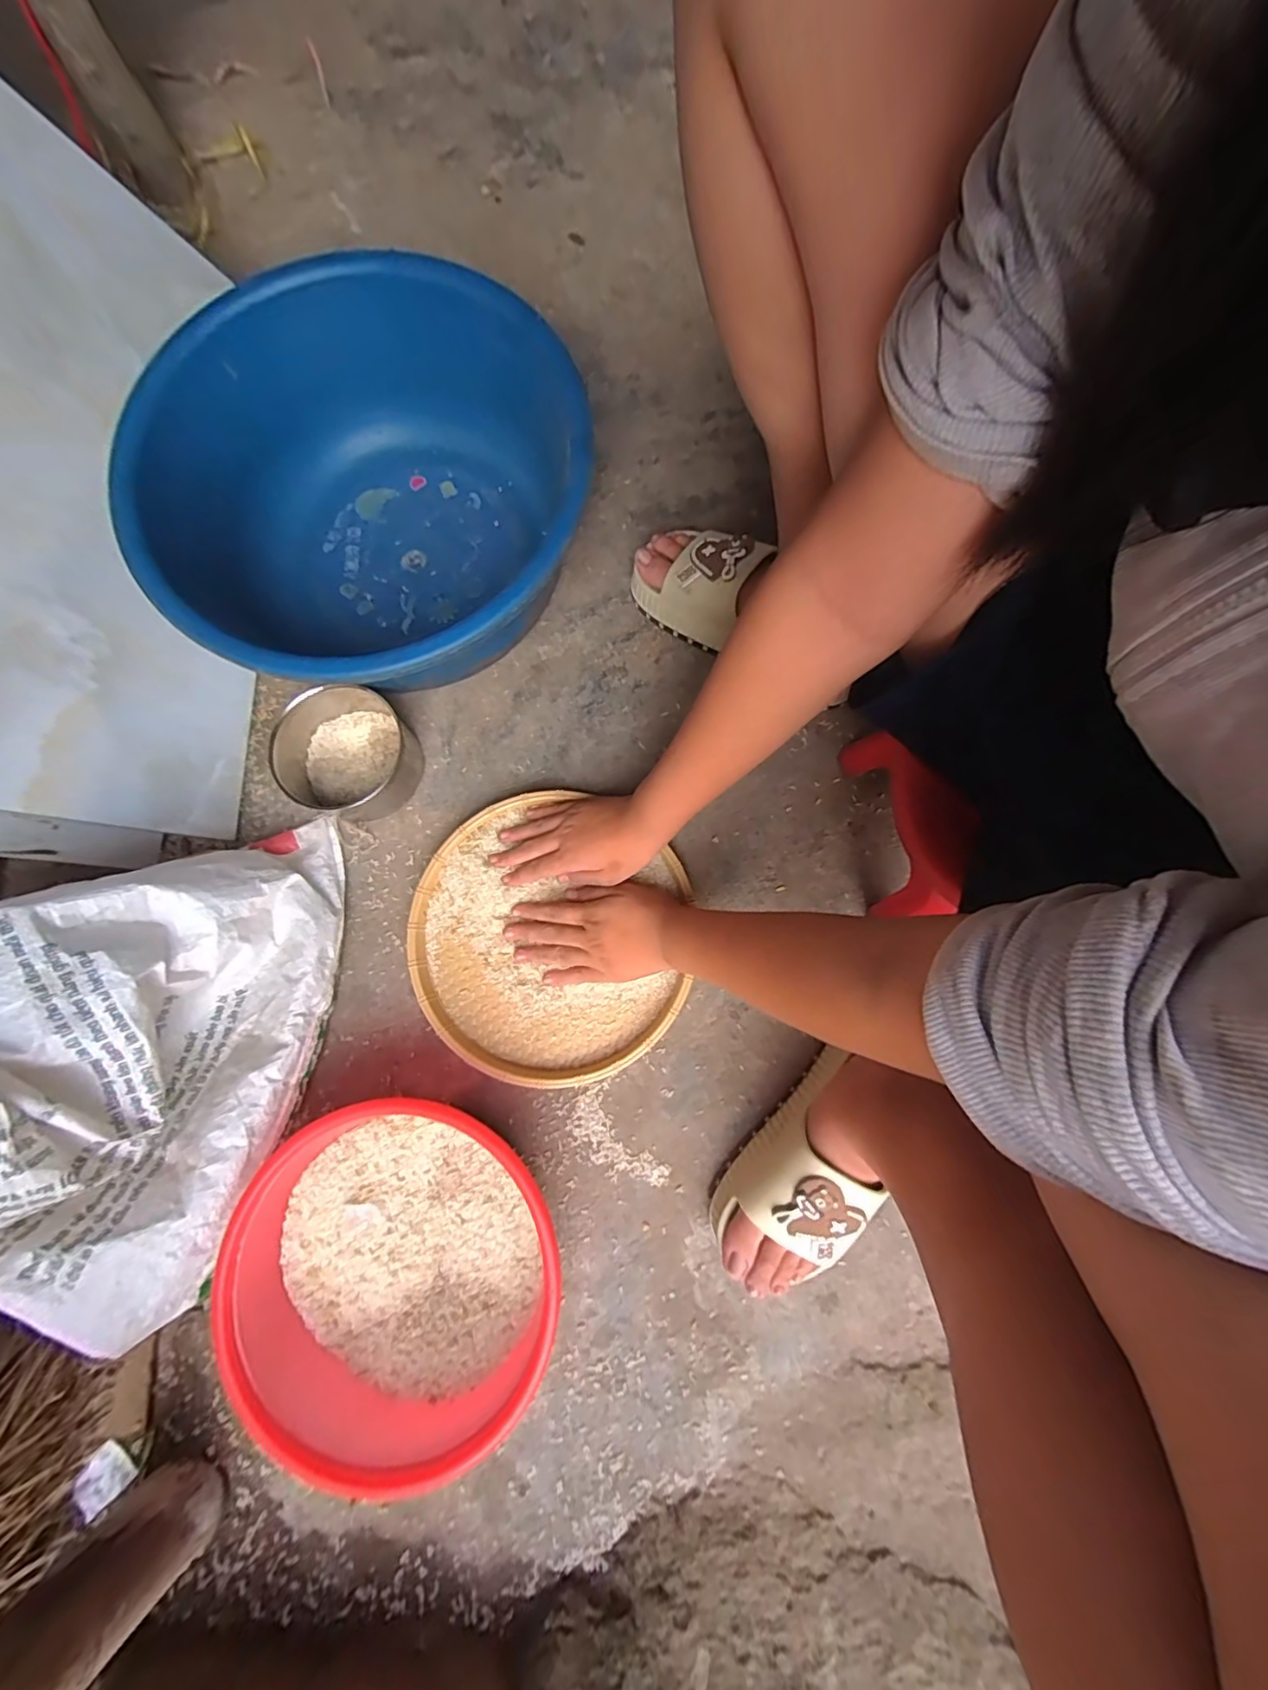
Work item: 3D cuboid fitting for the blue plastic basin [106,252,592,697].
[{"bbox_3d":[-0.243,-0.317,0.547,0.376,0.144,0.388,0,80,-1],"label":"blue plastic basin"}]

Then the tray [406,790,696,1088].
[{"bbox_3d":[-0.084,0.090,0.546,0.271,0.024,0.251,33,81,5],"label":"tray"}]

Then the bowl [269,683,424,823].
[{"bbox_3d":[-0.290,-0.090,0.560,0.130,0.063,0.132,0,80,-1],"label":"bowl"}]

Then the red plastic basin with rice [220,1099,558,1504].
[{"bbox_3d":[-0.195,0.345,0.464,0.215,0.085,0.249,-44,83,-8],"label":"red plastic basin with rice"}]

